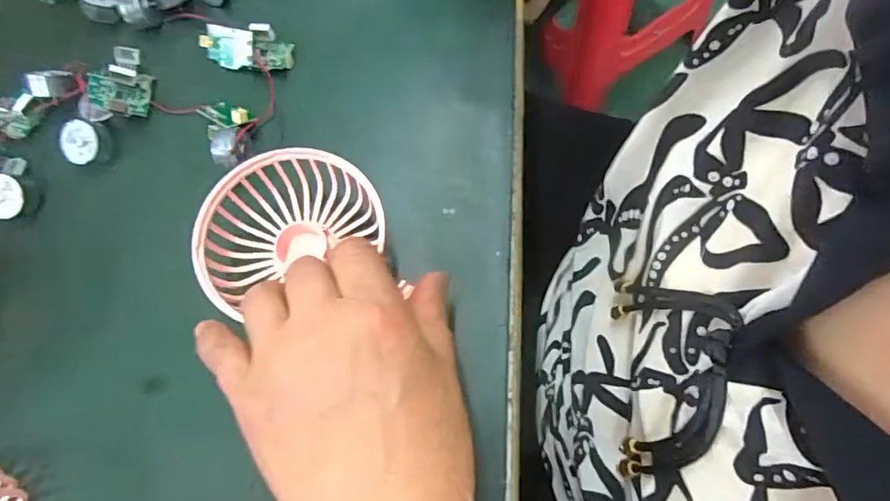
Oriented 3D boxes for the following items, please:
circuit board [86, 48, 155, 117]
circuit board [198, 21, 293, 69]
[{"bbox_3d":[-0.193,-0.102,0.315,0.033,0.007,0.049,5,64,-36],"label":"circuit board"},{"bbox_3d":[-0.121,-0.125,0.323,0.053,0.009,0.025,3,105,1],"label":"circuit board"}]

